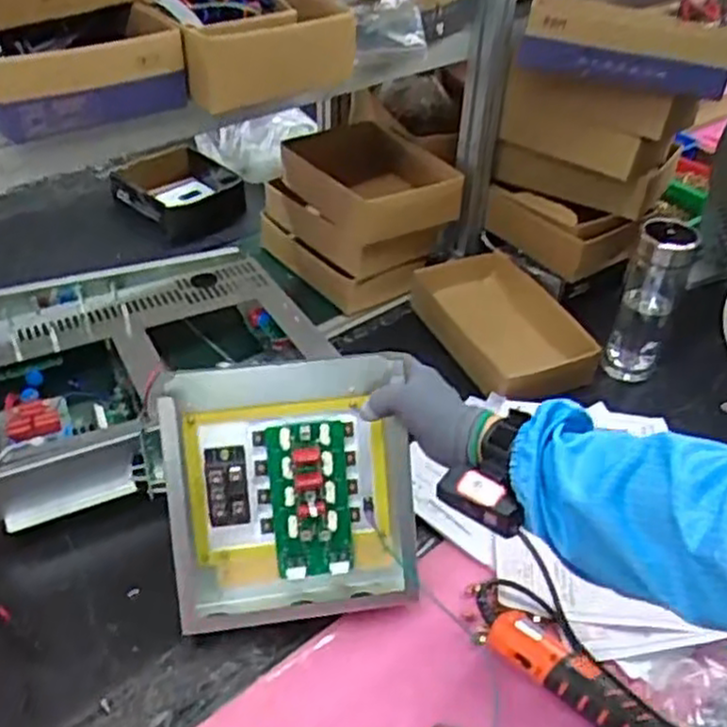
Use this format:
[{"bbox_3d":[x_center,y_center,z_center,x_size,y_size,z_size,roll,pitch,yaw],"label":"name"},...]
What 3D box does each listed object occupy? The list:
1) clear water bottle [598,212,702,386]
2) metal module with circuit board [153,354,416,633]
[{"bbox_3d":[0.382,-0.081,1.002,0.075,0.235,0.078,21,43,17],"label":"clear water bottle"},{"bbox_3d":[-0.071,0.120,0.716,0.224,0.238,0.069,-4,10,-6],"label":"metal module with circuit board"}]

